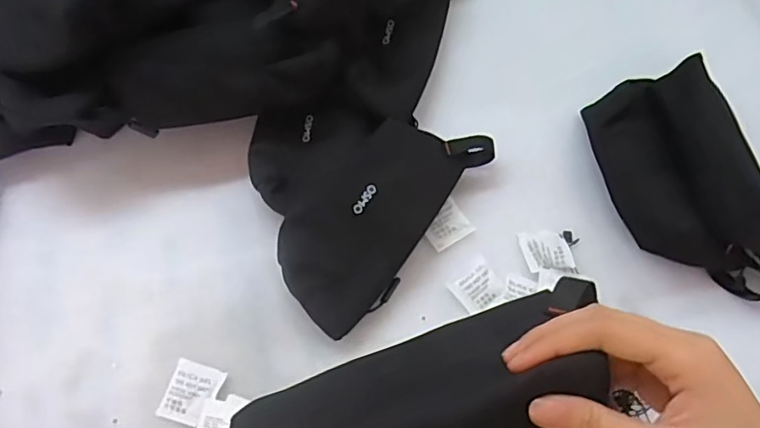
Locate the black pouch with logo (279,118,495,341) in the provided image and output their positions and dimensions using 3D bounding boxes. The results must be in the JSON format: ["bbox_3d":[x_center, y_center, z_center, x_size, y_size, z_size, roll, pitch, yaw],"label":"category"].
[{"bbox_3d":[0.007,-0.009,0.453,0.093,0.043,0.210,40,69,18],"label":"black pouch with logo"}]

